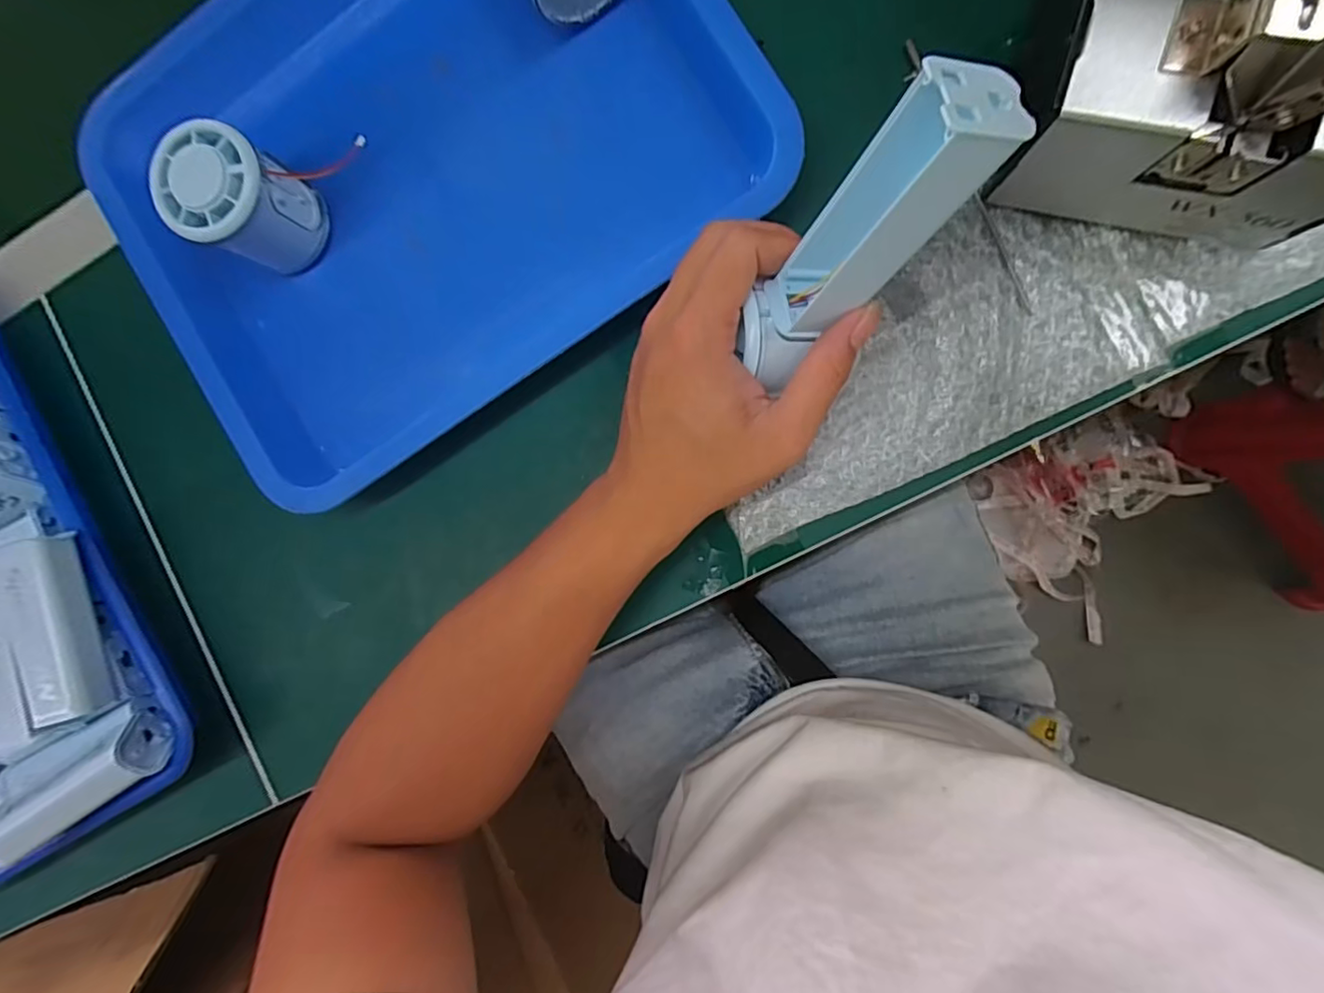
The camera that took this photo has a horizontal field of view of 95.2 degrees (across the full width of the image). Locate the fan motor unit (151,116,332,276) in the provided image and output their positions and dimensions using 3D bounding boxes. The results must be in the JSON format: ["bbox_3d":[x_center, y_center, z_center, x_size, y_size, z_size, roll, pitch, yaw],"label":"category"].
[{"bbox_3d":[-0.217,-0.154,0.321,0.051,0.067,0.053,0,90,9],"label":"fan motor unit"}]

